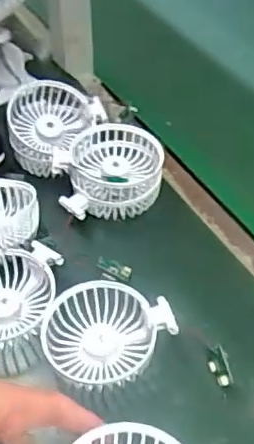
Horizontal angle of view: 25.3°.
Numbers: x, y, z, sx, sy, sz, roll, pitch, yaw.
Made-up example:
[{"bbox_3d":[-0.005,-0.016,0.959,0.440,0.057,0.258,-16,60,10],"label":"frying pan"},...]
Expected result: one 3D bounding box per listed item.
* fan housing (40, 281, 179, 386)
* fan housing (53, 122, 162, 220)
[{"bbox_3d":[-0.018,0.088,0.463,0.098,0.035,0.076,-24,51,-17],"label":"fan housing"},{"bbox_3d":[-0.016,-0.045,0.563,0.100,0.064,0.087,-7,48,-2],"label":"fan housing"}]

